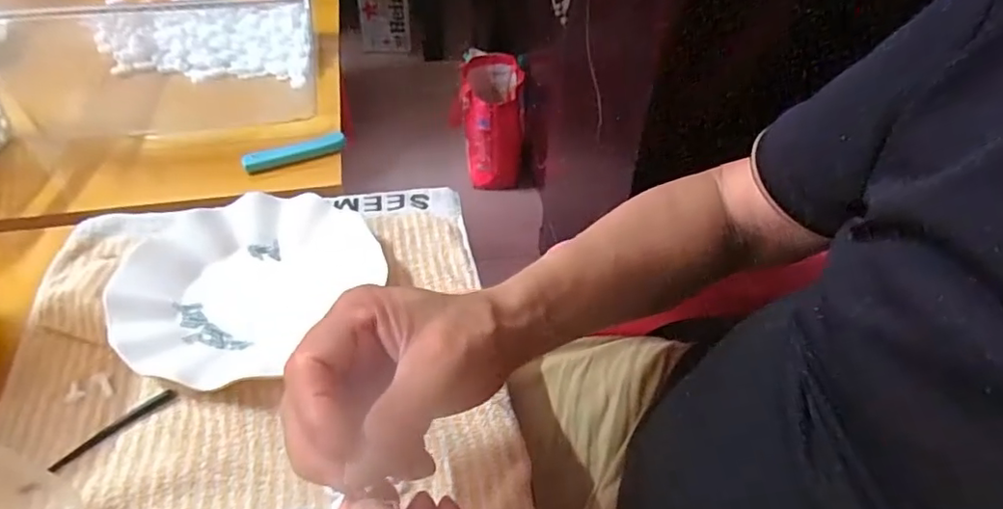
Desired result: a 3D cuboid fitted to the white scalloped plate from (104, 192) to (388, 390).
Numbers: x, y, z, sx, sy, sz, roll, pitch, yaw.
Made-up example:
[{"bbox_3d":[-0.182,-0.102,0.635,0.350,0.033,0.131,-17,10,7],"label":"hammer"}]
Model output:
[{"bbox_3d":[-0.199,0.014,0.444,0.174,0.023,0.184,1,43,-1],"label":"white scalloped plate"}]

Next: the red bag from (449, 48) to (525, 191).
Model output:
[{"bbox_3d":[-0.024,-0.307,1.371,0.151,0.232,0.264,4,43,3],"label":"red bag"}]

